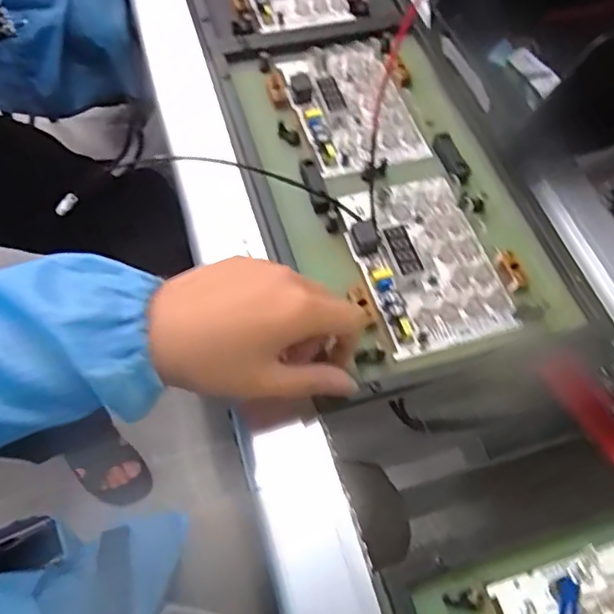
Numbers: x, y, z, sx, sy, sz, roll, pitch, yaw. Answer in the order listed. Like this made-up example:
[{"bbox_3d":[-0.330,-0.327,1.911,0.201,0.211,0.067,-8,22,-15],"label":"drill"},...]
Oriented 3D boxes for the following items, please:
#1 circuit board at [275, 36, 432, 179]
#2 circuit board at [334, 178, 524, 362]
[{"bbox_3d":[0.036,-0.168,0.483,0.088,0.015,0.134,-14,58,-11],"label":"circuit board"},{"bbox_3d":[0.080,-0.035,0.411,0.084,0.023,0.132,-14,58,-10],"label":"circuit board"}]

